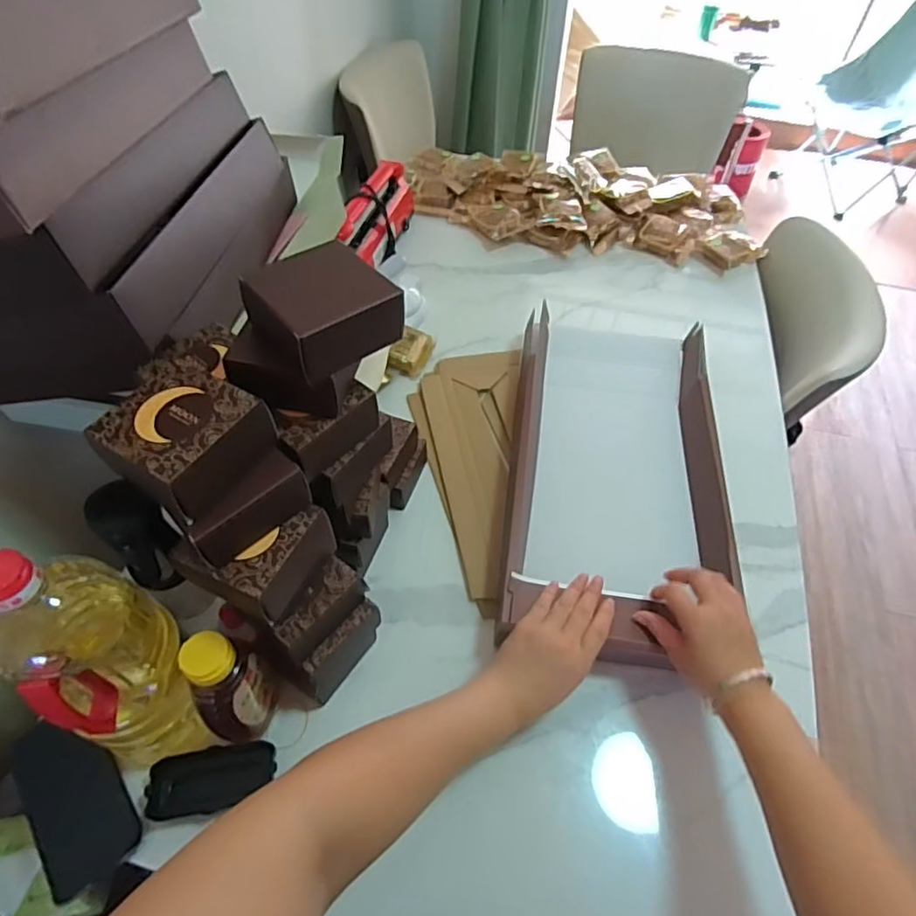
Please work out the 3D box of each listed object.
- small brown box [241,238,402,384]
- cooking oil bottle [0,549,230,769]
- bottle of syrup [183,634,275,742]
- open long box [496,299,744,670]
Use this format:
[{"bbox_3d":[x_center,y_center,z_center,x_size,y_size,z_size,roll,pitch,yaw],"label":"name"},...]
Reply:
[{"bbox_3d":[-0.102,-0.112,0.436,0.090,0.050,0.085,-35,61,-26],"label":"small brown box"},{"bbox_3d":[-0.277,0.162,0.461,0.092,0.291,0.101,21,54,14],"label":"cooking oil bottle"},{"bbox_3d":[-0.204,0.210,0.522,0.048,0.151,0.066,15,53,10],"label":"bottle of syrup"},{"bbox_3d":[0.200,-0.003,0.743,0.252,0.080,0.471,9,52,5],"label":"open long box"}]

